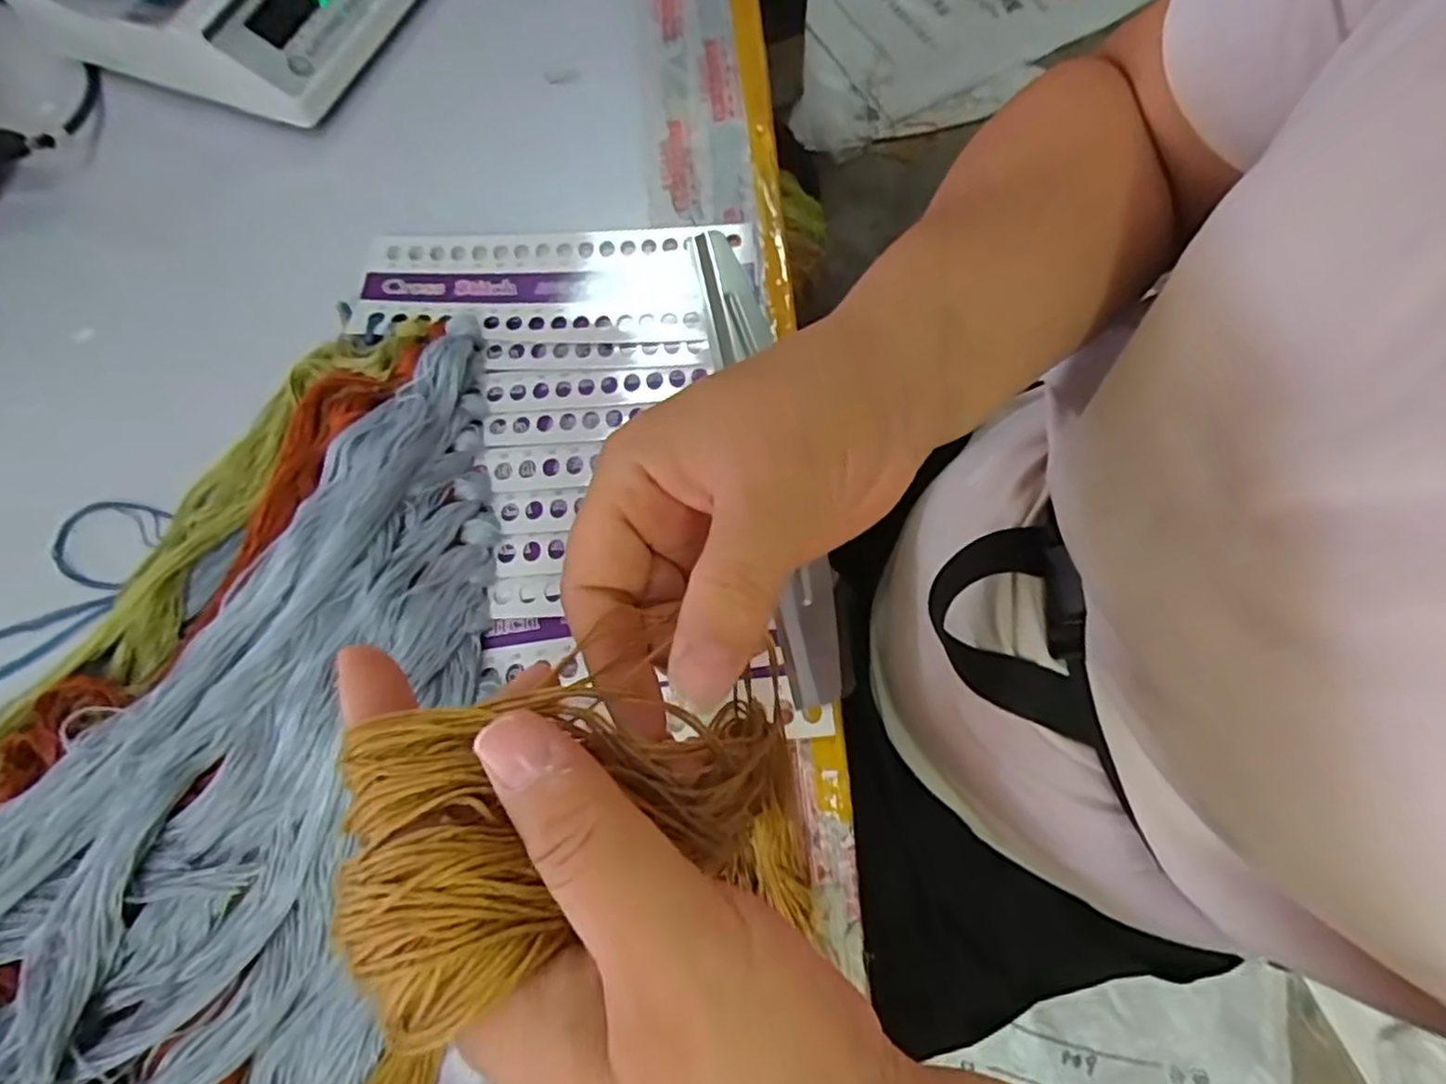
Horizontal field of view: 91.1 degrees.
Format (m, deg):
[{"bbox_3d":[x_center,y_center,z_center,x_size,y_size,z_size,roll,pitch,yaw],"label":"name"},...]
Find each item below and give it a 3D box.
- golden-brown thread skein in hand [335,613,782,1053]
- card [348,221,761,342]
[{"bbox_3d":[-0.031,0.059,0.160,0.099,0.023,0.058,-5,66,-37],"label":"golden-brown thread skein in hand"},{"bbox_3d":[-0.102,-0.161,0.441,0.241,0.010,0.078,-2,71,0],"label":"card"}]

